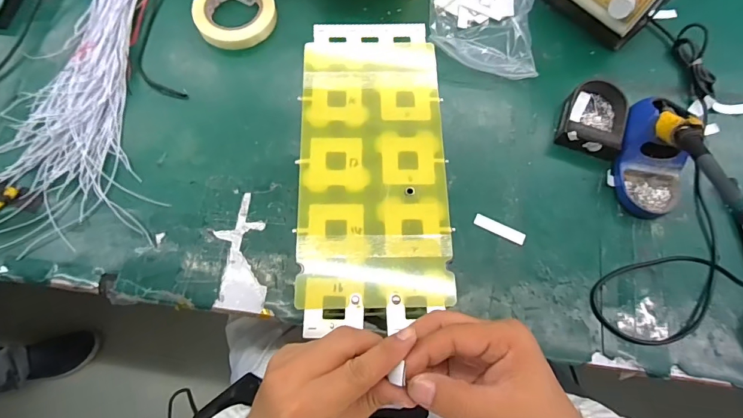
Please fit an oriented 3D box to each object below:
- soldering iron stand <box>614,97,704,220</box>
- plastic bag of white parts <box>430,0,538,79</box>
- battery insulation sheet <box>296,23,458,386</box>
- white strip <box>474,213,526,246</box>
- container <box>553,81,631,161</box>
[{"bbox_3d":[0.361,-0.071,0.513,0.091,0.084,0.149,2,72,0],"label":"soldering iron stand"},{"bbox_3d":[0.167,-0.295,0.619,0.156,0.027,0.204,7,72,2],"label":"plastic bag of white parts"},{"bbox_3d":[0.000,-0.047,0.395,0.137,0.005,0.309,-1,71,-1],"label":"battery insulation sheet"},{"bbox_3d":[0.162,0.025,0.519,0.065,0.004,0.017,25,73,8],"label":"white strip"},{"bbox_3d":[0.295,-0.120,0.550,0.077,0.029,0.095,19,72,6],"label":"container"}]

